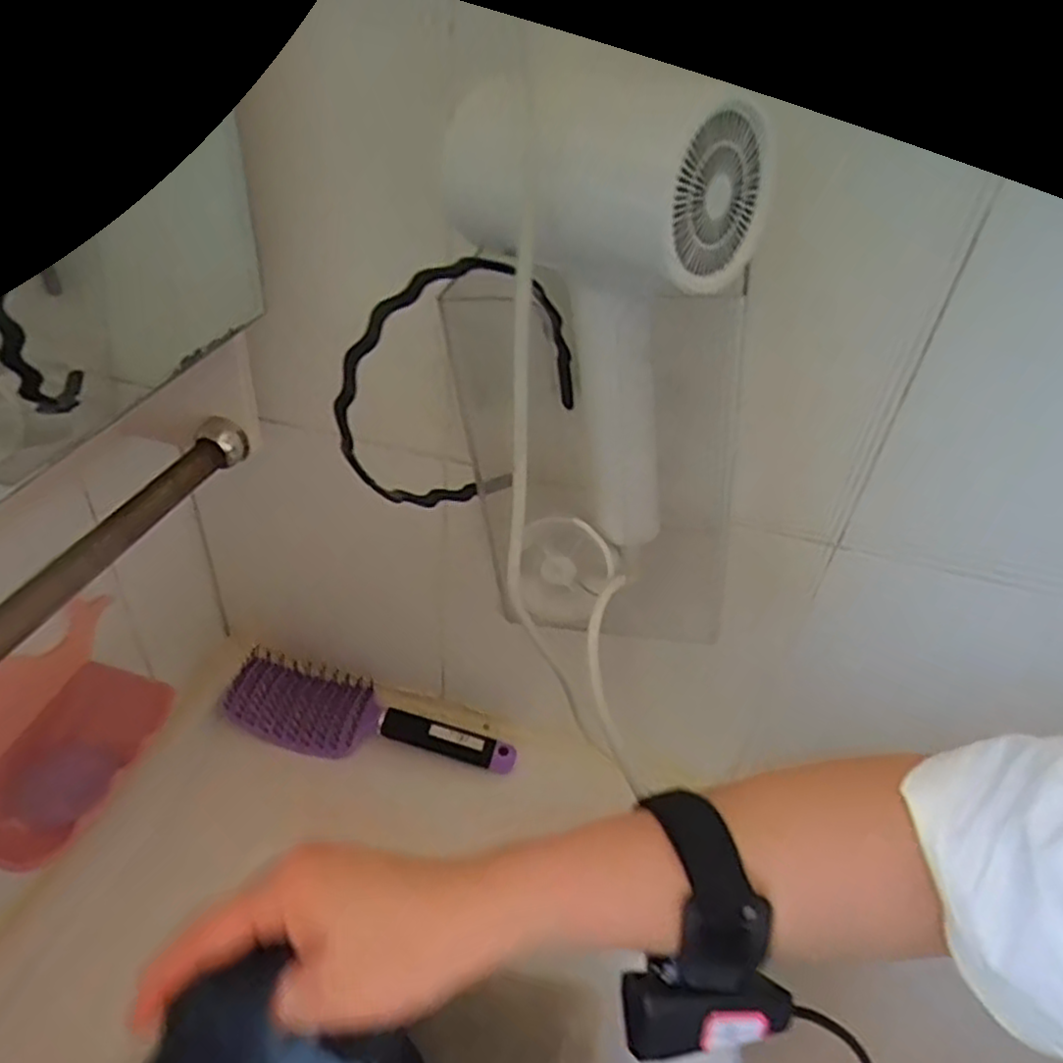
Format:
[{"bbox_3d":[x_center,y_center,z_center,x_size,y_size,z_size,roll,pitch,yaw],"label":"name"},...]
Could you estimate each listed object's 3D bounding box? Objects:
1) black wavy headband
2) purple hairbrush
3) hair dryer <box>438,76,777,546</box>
[{"bbox_3d":[-0.033,-0.072,0.376,0.139,0.132,0.018,-22,47,-30],"label":"black wavy headband"},{"bbox_3d":[-0.132,0.155,0.630,0.242,0.036,0.075,10,39,5],"label":"purple hairbrush"},{"bbox_3d":[0.025,-0.096,0.340,0.101,0.192,0.124,-14,43,-22],"label":"hair dryer"}]

